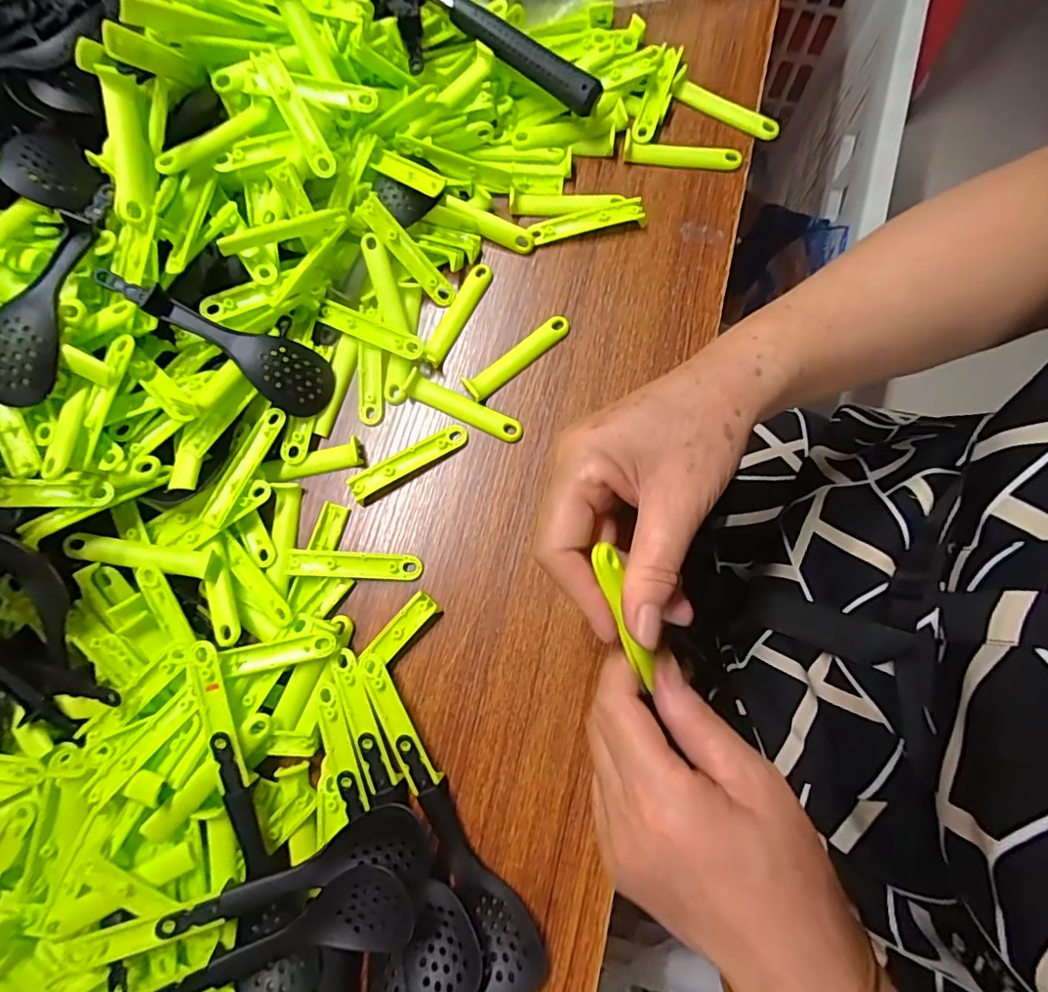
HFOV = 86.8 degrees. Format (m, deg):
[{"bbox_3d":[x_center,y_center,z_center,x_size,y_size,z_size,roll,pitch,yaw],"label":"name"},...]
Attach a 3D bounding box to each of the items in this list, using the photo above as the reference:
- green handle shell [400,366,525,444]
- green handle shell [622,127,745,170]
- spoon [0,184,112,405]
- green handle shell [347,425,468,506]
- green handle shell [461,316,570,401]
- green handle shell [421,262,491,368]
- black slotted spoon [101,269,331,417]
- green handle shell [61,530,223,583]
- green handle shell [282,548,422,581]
[{"bbox_3d":[-0.037,-0.054,0.340,0.077,0.008,0.016,25,81,7],"label":"green handle shell"},{"bbox_3d":[0.105,-0.228,0.365,0.075,0.008,0.016,6,79,3],"label":"green handle shell"},{"bbox_3d":[-0.246,-0.107,0.291,0.038,0.022,0.124,21,80,6],"label":"spoon"},{"bbox_3d":[-0.069,-0.021,0.332,0.075,0.004,0.016,-33,79,-5],"label":"green handle shell"},{"bbox_3d":[-0.003,-0.086,0.343,0.076,0.006,0.015,-36,79,-5],"label":"green handle shell"},{"bbox_3d":[-0.043,-0.115,0.351,0.016,0.012,0.075,27,81,7],"label":"green handle shell"},{"bbox_3d":[-0.171,-0.088,0.313,0.126,0.015,0.040,27,79,-19],"label":"black slotted spoon"},{"bbox_3d":[-0.210,0.033,0.308,0.077,0.016,0.014,11,79,1],"label":"green handle shell"},{"bbox_3d":[-0.098,0.040,0.320,0.077,0.005,0.015,2,79,3],"label":"green handle shell"}]

